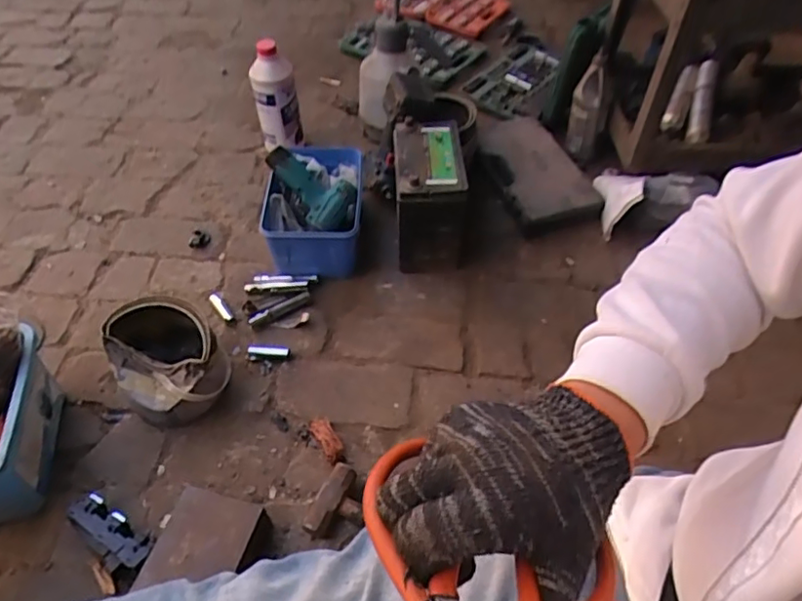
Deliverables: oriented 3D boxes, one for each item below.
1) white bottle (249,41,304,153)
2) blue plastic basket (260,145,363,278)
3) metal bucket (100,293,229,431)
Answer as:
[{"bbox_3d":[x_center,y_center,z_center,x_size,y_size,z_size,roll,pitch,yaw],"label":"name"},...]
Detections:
[{"bbox_3d":[-0.235,-0.371,1.088,0.080,0.221,0.064,-11,51,-9],"label":"white bottle"},{"bbox_3d":[-0.154,-0.161,1.024,0.162,0.157,0.188,0,51,-1],"label":"blue plastic basket"},{"bbox_3d":[-0.352,0.087,0.855,0.143,0.151,0.151,0,51,0],"label":"metal bucket"}]

